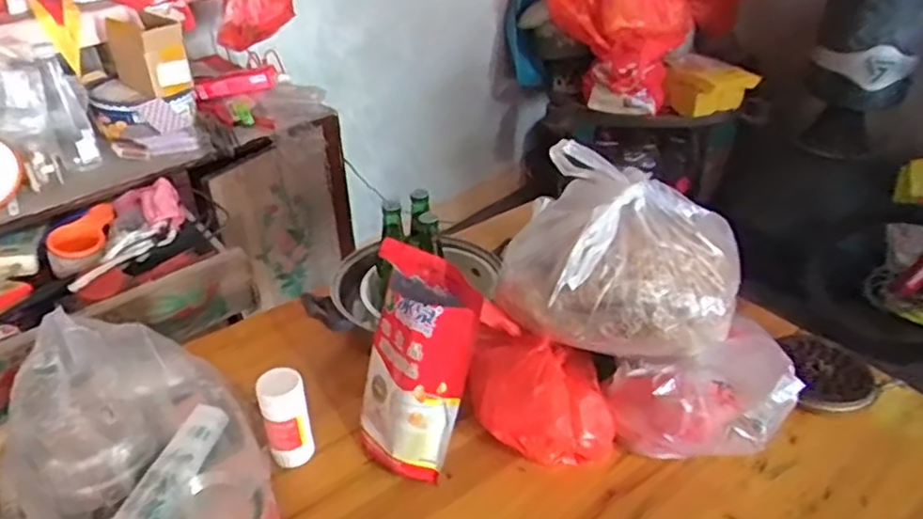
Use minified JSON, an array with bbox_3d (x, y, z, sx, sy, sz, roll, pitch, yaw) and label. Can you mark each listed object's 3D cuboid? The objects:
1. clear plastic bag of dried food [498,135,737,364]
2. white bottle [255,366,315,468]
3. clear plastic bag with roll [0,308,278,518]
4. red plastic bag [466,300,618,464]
[{"bbox_3d":[0.185,-0.006,0.767,0.271,0.203,0.163,9,35,14],"label":"clear plastic bag of dried food"},{"bbox_3d":[-0.209,0.189,0.791,0.051,0.114,0.049,-10,35,-13],"label":"white bottle"},{"bbox_3d":[-0.357,0.216,0.721,0.263,0.165,0.322,-22,40,-29],"label":"clear plastic bag with roll"},{"bbox_3d":[0.089,0.172,0.821,0.199,0.127,0.108,19,38,26],"label":"red plastic bag"}]

